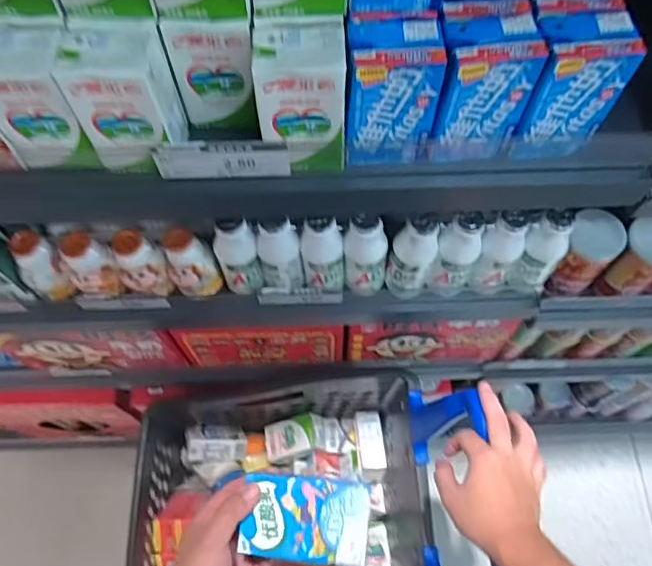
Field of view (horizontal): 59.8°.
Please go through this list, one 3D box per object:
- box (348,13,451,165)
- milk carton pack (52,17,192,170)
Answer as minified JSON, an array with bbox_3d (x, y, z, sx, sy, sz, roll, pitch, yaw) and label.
[{"bbox_3d":[0.049,-0.144,0.427,0.063,0.099,0.055,-1,66,0],"label":"box"},{"bbox_3d":[-0.146,-0.138,0.426,0.064,0.098,0.058,4,66,2],"label":"milk carton pack"}]

